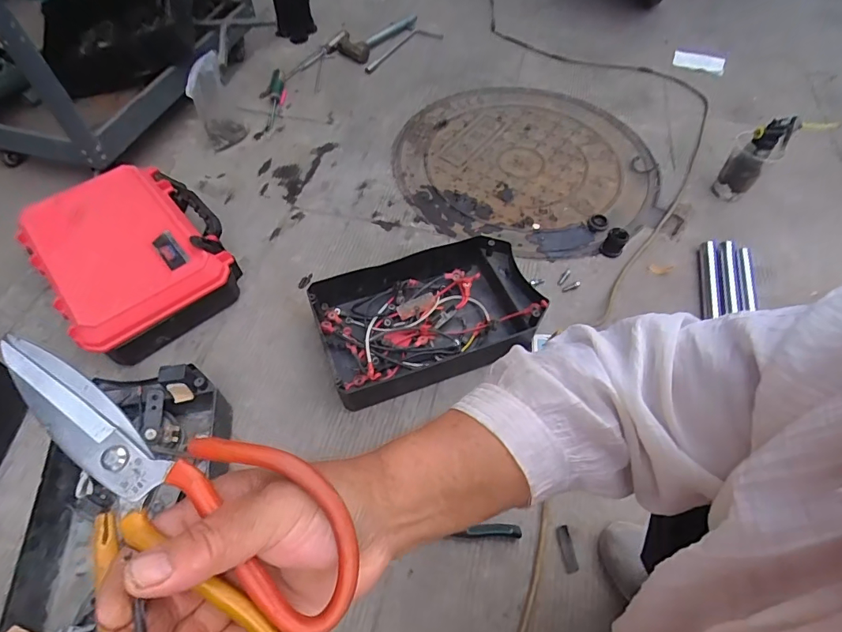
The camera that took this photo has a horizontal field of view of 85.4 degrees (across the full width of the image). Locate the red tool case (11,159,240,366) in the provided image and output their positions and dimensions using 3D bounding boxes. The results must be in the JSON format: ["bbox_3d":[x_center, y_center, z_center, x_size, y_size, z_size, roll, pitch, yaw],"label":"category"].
[{"bbox_3d":[-0.501,-0.107,0.813,0.275,0.118,0.339,-37,65,-22],"label":"red tool case"}]

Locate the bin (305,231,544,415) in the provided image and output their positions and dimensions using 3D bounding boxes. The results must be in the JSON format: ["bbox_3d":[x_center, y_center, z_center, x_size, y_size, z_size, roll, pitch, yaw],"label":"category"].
[{"bbox_3d":[0.011,0.005,0.766,0.351,0.083,0.216,-17,59,-12],"label":"bin"}]

